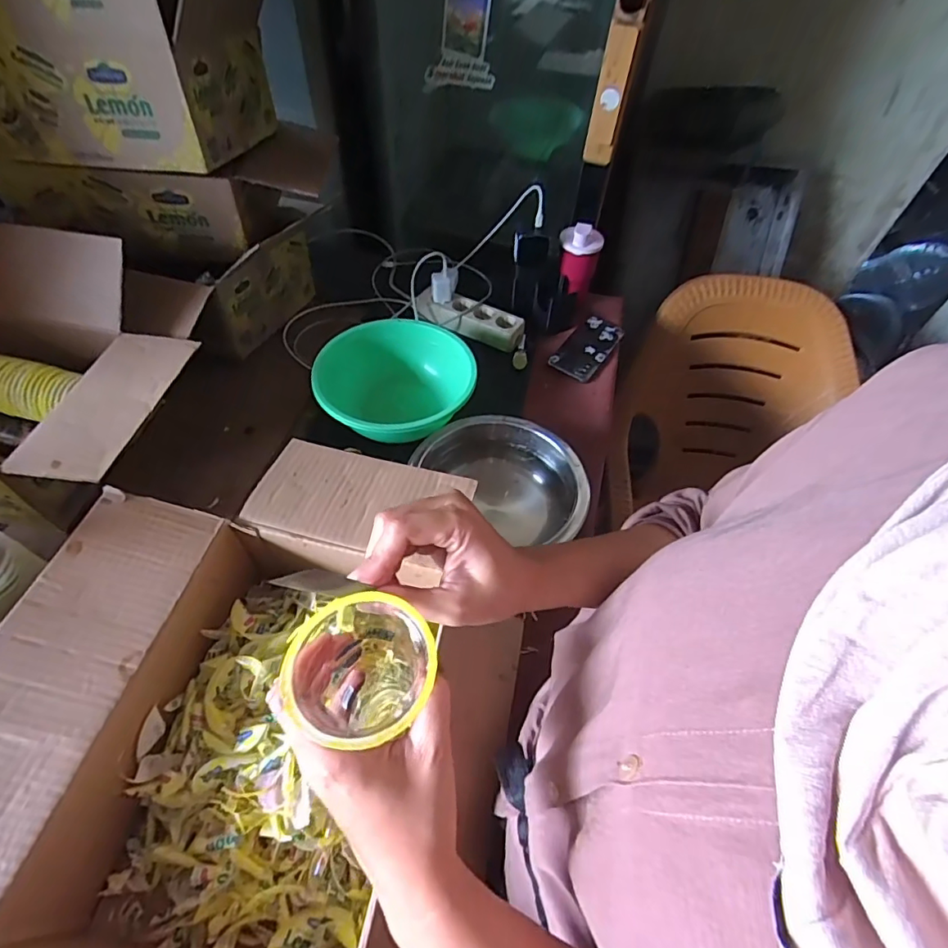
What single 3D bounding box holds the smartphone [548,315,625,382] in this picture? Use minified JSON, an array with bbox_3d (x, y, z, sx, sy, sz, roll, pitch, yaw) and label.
[{"bbox_3d":[0.199,-0.225,0.902,0.080,0.013,0.172,30,57,16],"label":"smartphone"}]

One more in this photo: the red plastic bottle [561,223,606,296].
[{"bbox_3d":[0.181,-0.376,0.897,0.073,0.108,0.057,13,54,5],"label":"red plastic bottle"}]

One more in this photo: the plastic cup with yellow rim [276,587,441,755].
[{"bbox_3d":[-0.058,0.118,0.283,0.069,0.097,0.070,3,53,-3],"label":"plastic cup with yellow rim"}]

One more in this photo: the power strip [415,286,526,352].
[{"bbox_3d":[-0.008,-0.283,0.912,0.200,0.040,0.065,26,55,13],"label":"power strip"}]

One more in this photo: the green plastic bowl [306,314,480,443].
[{"bbox_3d":[-0.116,-0.127,0.764,0.222,0.089,0.223,14,54,5],"label":"green plastic bowl"}]

